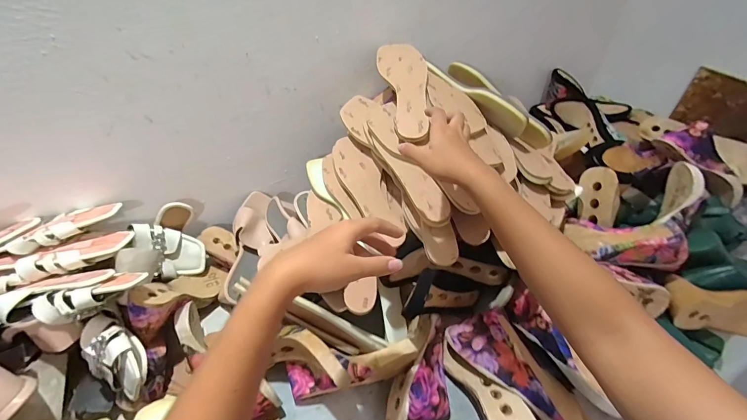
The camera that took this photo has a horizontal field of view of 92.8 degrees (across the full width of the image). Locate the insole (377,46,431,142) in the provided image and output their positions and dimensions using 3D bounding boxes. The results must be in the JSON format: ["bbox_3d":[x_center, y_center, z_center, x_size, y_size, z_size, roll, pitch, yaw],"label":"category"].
[{"bbox_3d":[0.057,-0.213,0.621,0.082,0.013,0.244,-4,58,-2],"label":"insole"}]

